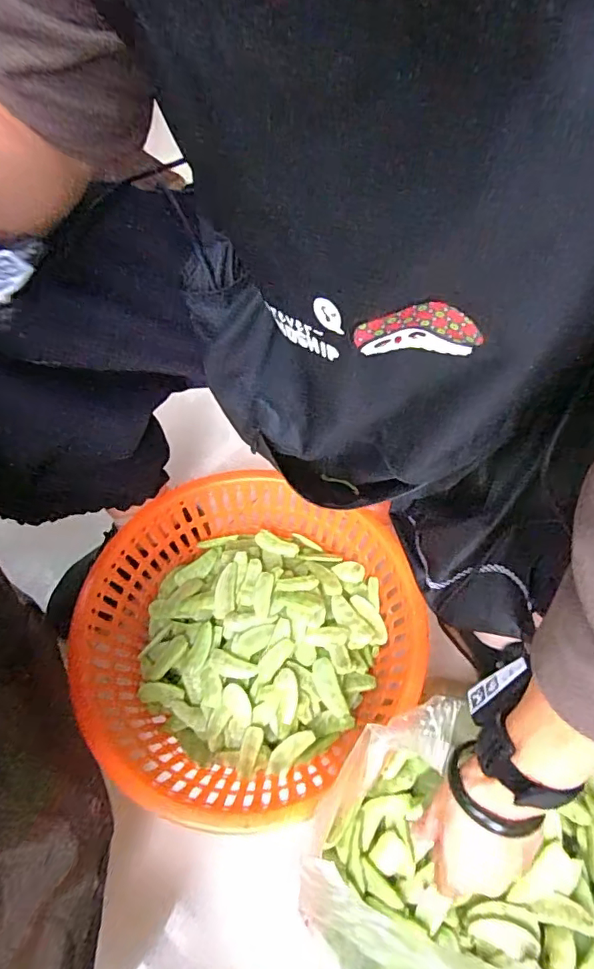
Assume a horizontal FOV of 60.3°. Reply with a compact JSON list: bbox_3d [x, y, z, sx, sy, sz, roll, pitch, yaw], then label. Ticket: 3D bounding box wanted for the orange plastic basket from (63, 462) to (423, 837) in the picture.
[{"bbox_3d":[-0.054,0.167,0.564,0.343,0.100,0.333,-1,59,1],"label":"orange plastic basket"}]

